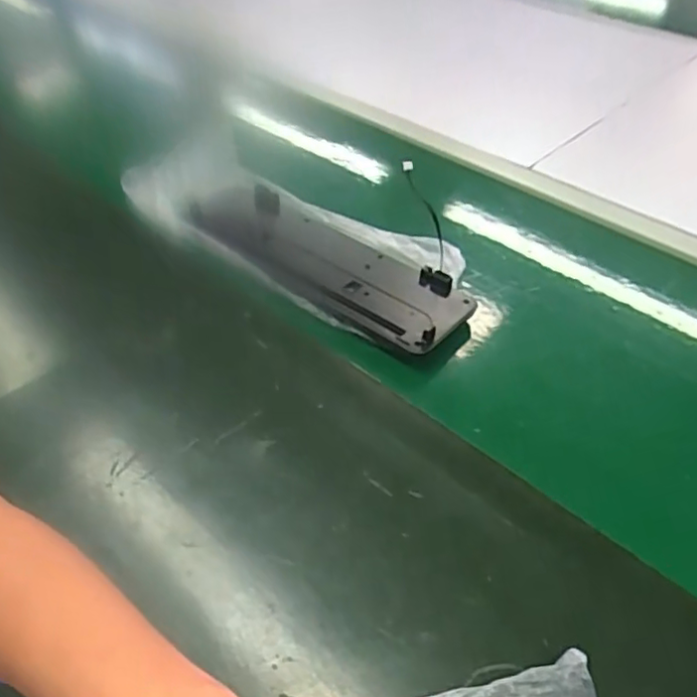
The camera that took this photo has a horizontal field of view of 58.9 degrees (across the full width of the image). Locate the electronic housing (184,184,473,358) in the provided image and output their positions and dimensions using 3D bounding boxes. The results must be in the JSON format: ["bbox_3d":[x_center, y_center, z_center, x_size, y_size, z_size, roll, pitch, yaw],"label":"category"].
[{"bbox_3d":[-0.050,-0.110,0.730,0.429,0.036,0.113,31,62,36],"label":"electronic housing"}]

